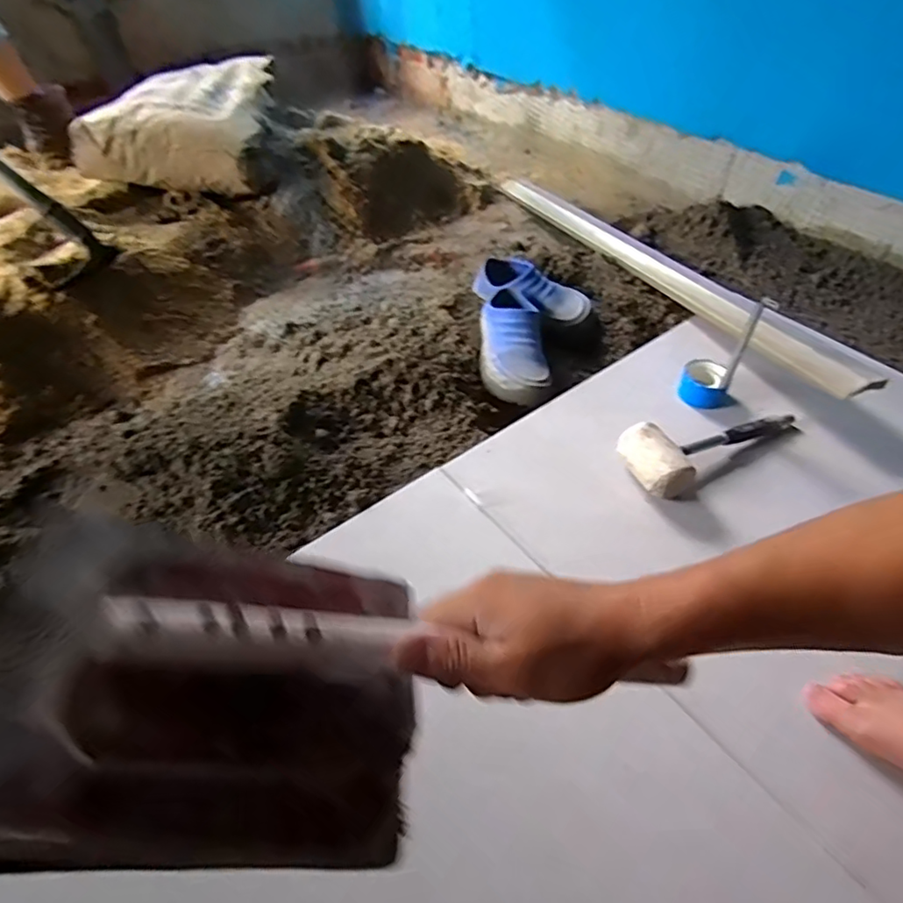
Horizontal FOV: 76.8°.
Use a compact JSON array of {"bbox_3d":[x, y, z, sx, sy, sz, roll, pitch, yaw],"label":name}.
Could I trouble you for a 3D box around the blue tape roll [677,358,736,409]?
[{"bbox_3d":[0.426,-0.108,0.943,0.093,0.047,0.075,23,52,21],"label":"blue tape roll"}]

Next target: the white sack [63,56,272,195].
[{"bbox_3d":[-0.673,-0.845,1.437,0.376,0.162,0.507,-4,49,-1],"label":"white sack"}]

